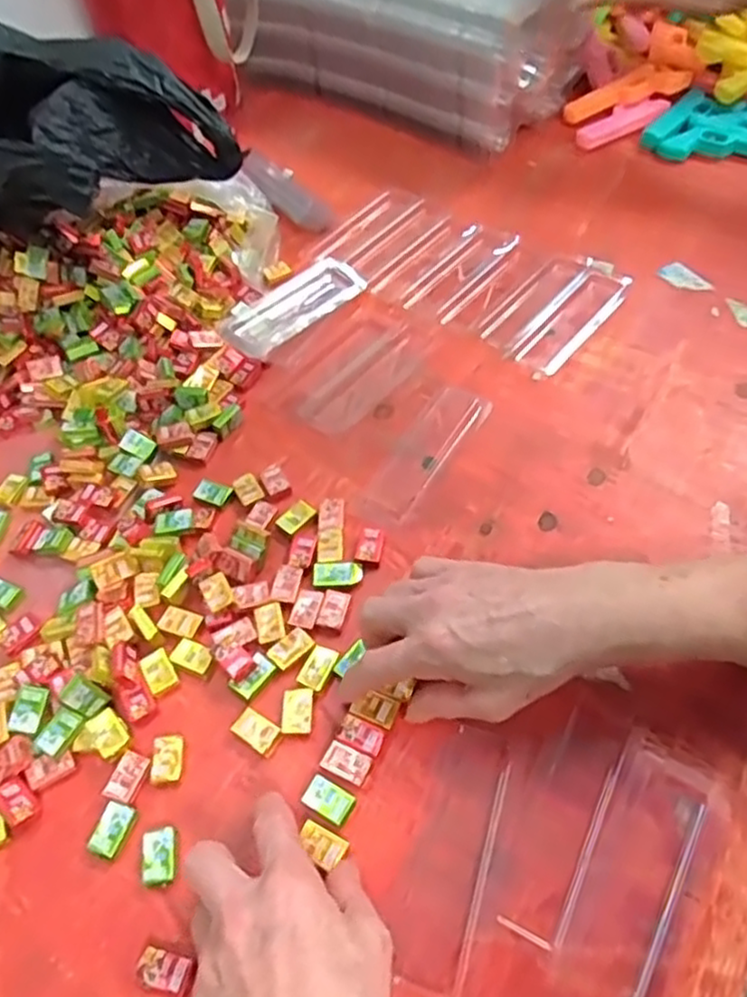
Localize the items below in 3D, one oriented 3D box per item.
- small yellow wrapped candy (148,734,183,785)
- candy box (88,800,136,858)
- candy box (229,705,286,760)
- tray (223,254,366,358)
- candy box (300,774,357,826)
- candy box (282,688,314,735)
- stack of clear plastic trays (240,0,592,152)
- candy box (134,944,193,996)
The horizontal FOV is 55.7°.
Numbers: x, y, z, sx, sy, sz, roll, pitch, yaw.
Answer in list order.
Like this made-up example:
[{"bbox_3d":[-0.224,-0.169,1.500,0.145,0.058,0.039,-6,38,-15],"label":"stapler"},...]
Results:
[{"bbox_3d":[-0.116,0.146,0.397,0.017,0.007,0.027,-7,54,0],"label":"small yellow wrapped candy"},{"bbox_3d":[-0.138,0.175,0.375,0.017,0.007,0.025,14,57,15],"label":"candy box"},{"bbox_3d":[-0.066,0.132,0.401,0.029,0.008,0.017,28,61,23],"label":"candy box"},{"bbox_3d":[-0.075,-0.166,0.605,0.131,0.024,0.052,-40,60,-21],"label":"tray"},{"bbox_3d":[-0.024,0.160,0.376,0.026,0.005,0.017,24,60,21],"label":"candy box"},{"bbox_3d":[-0.044,0.121,0.405,0.018,0.004,0.027,-1,54,5],"label":"candy box"},{"bbox_3d":[0.047,-0.515,0.778,0.352,0.131,0.183,27,61,23],"label":"stack of clear plastic trays"},{"bbox_3d":[-0.099,0.224,0.337,0.026,0.011,0.015,11,56,13],"label":"candy box"}]

